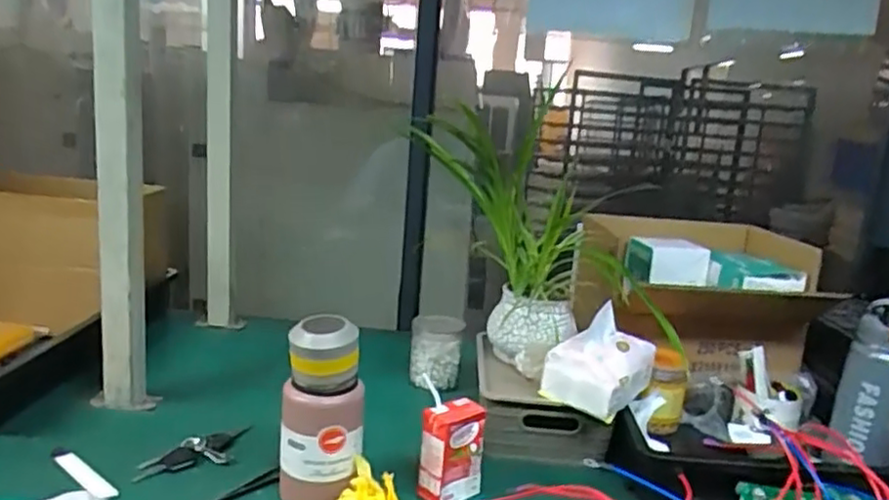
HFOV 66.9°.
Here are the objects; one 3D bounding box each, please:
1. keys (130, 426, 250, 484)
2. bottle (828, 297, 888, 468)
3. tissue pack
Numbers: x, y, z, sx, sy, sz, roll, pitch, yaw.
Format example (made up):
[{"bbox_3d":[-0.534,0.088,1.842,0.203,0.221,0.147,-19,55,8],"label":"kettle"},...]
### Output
[{"bbox_3d":[-0.298,0.244,0.819,0.152,0.020,0.067,-7,17,-43],"label":"keys"},{"bbox_3d":[0.530,0.157,0.825,0.075,0.197,0.063,14,15,36],"label":"bottle"},{"bbox_3d":[0.205,0.134,0.868,0.100,0.106,0.141,14,15,35],"label":"tissue pack"}]

